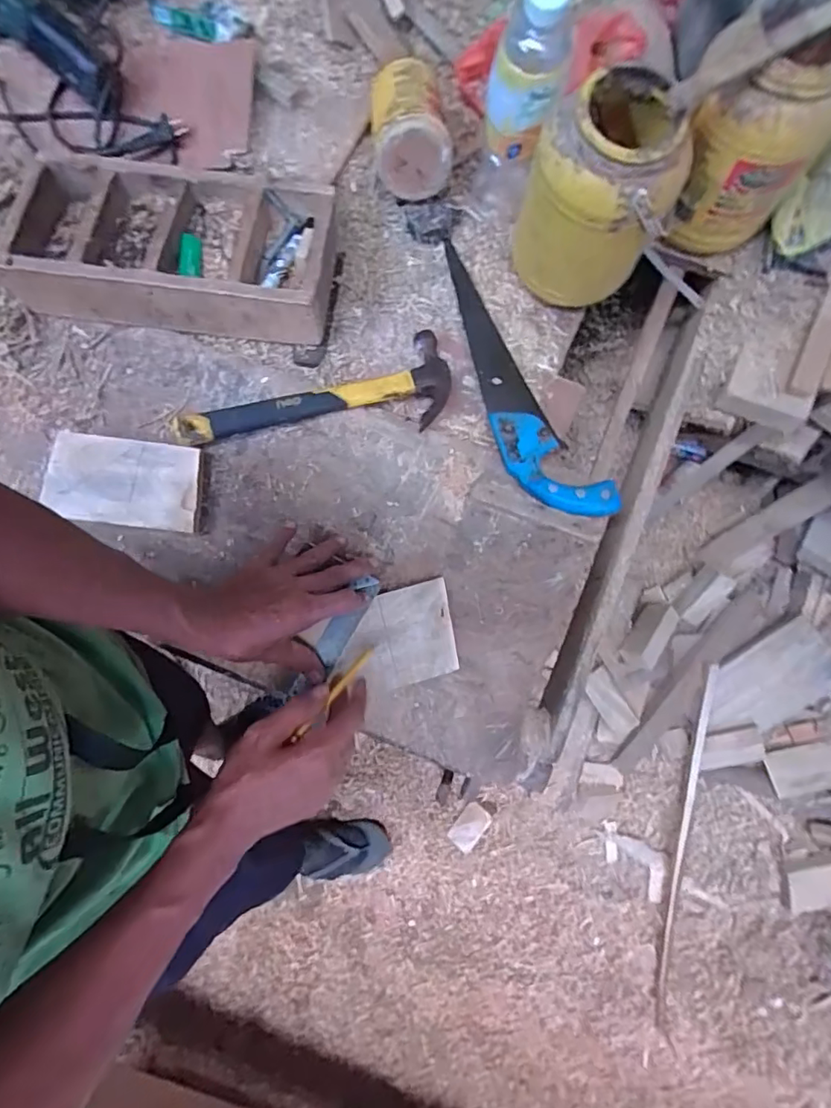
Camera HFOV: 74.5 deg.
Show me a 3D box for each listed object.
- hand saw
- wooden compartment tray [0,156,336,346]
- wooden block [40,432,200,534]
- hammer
[{"bbox_3d":[0.104,-0.217,0.682,0.092,0.041,0.425,-24,76,-8],"label":"hand saw"},{"bbox_3d":[-0.297,-0.374,0.676,0.381,0.085,0.177,3,74,0],"label":"wooden compartment tray"},{"bbox_3d":[-0.336,-0.083,0.625,0.172,0.020,0.097,6,74,1],"label":"wooden block"},{"bbox_3d":[-0.123,-0.205,0.669,0.325,0.029,0.131,-7,74,-3],"label":"hammer"}]

